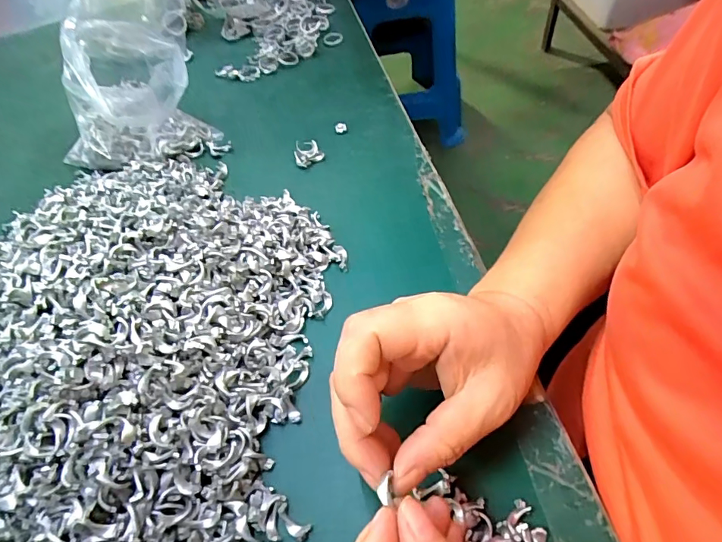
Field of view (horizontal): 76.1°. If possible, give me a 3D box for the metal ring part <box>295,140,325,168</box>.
[{"bbox_3d":[-0.047,-0.104,0.402,0.024,0.010,0.024,-24,55,-12],"label":"metal ring part"}]

